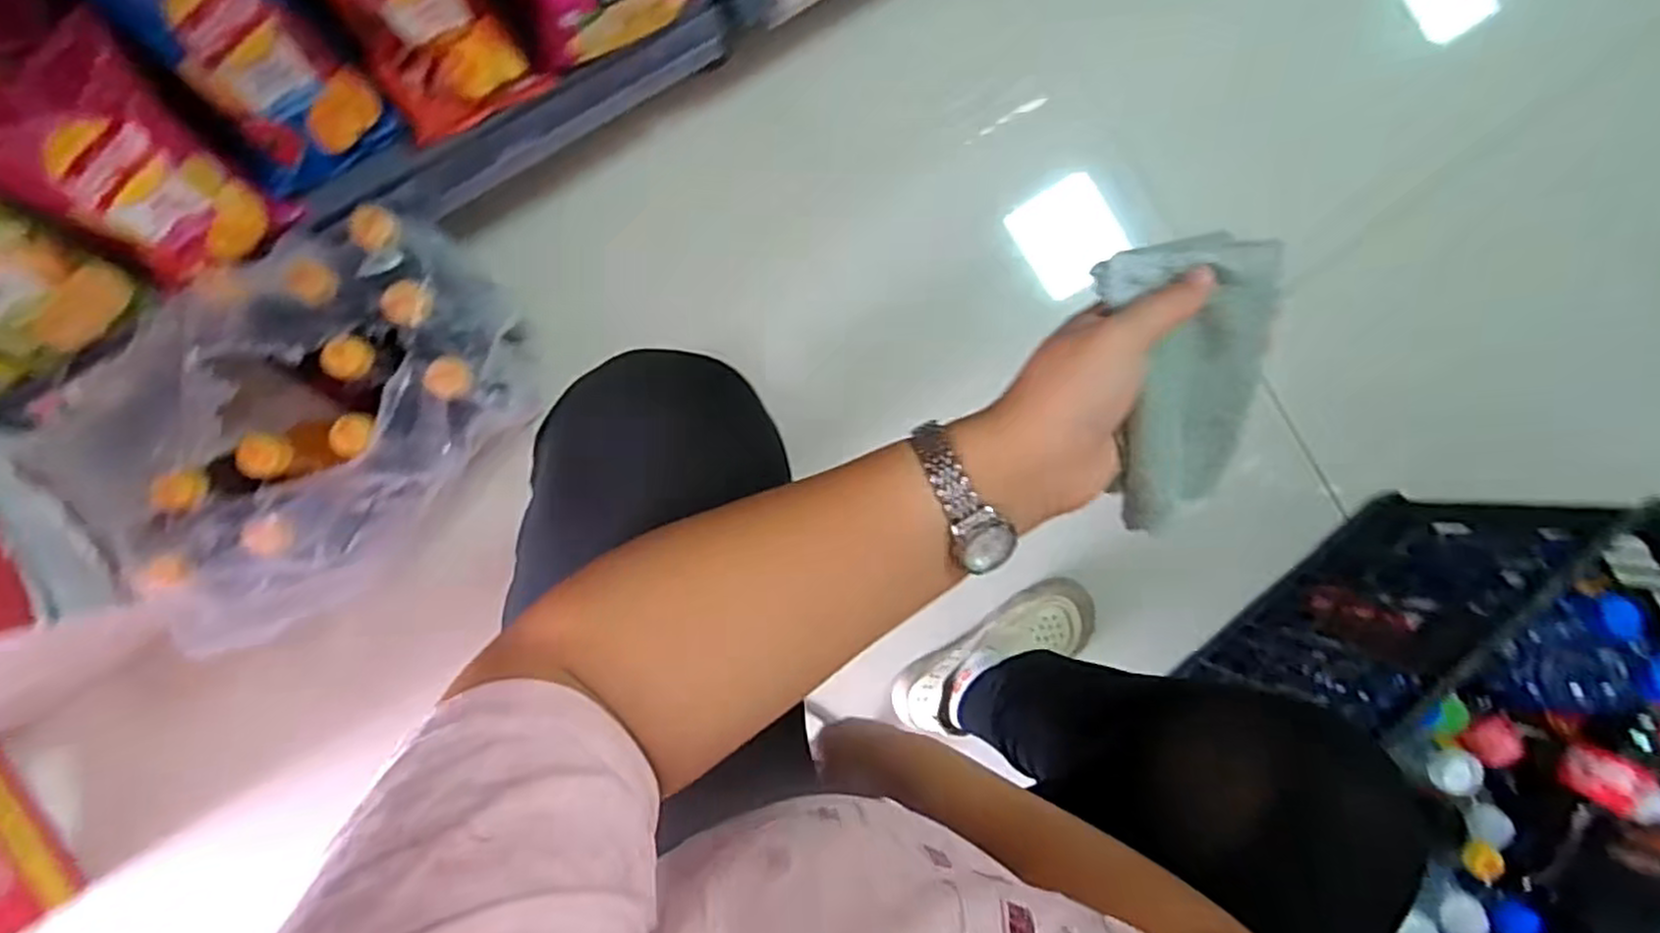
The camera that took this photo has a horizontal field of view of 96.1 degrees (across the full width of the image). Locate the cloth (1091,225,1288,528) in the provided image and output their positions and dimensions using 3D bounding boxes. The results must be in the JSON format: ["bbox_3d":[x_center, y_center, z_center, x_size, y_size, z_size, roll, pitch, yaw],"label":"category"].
[{"bbox_3d":[0.171,-0.038,0.354,0.079,0.035,0.133,-9,104,0],"label":"cloth"}]

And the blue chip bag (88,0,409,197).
[{"bbox_3d":[-0.456,-0.316,0.592,0.125,0.189,0.050,-43,53,-9],"label":"blue chip bag"}]

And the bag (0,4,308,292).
[{"bbox_3d":[-0.516,-0.216,0.553,0.128,0.172,0.045,-42,61,-7],"label":"bag"}]

